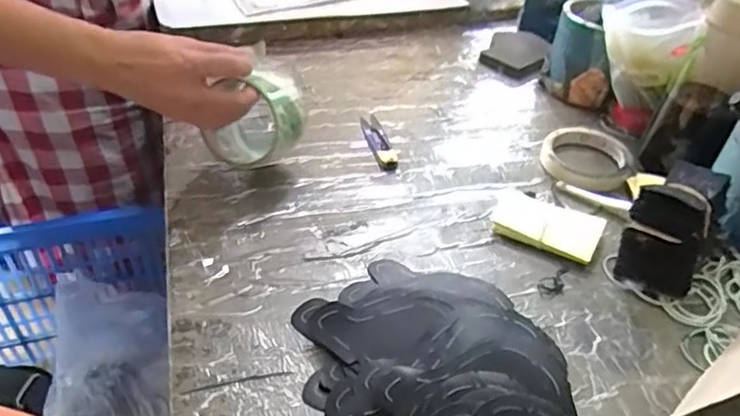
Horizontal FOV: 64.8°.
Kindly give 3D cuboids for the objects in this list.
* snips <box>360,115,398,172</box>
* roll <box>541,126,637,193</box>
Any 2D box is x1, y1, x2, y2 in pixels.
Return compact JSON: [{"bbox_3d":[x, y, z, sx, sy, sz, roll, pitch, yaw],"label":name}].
[{"bbox_3d":[0.009,-0.076,0.643,0.024,0.009,0.104,-5,41,-14],"label":"snips"},{"bbox_3d":[0.232,-0.059,0.635,0.094,0.021,0.112,1,40,-7],"label":"roll"}]

